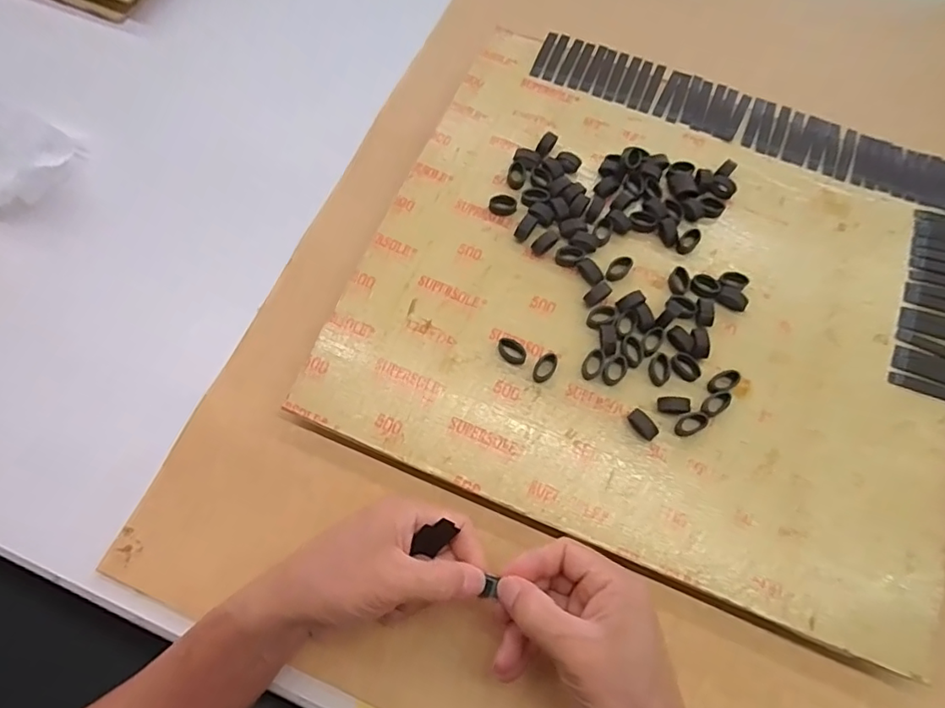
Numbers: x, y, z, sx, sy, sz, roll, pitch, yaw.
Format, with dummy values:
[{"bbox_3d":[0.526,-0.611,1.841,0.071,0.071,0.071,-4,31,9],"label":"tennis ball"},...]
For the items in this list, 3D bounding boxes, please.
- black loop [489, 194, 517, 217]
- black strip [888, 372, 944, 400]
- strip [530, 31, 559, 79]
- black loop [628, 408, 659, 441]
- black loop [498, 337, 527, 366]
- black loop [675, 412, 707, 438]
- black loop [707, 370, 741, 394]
[{"bbox_3d":[0.024,-0.119,0.442,0.021,0.010,0.013,2,69,-1],"label":"black loop"},{"bbox_3d":[0.330,0.027,0.393,0.061,0.006,0.010,22,70,6],"label":"black strip"},{"bbox_3d":[0.067,-0.279,0.510,0.010,0.004,0.060,20,70,6],"label":"strip"},{"bbox_3d":[0.116,0.049,0.377,0.012,0.013,0.023,-39,75,-15],"label":"black loop"},{"bbox_3d":[0.029,-0.002,0.397,0.022,0.008,0.016,36,72,12],"label":"black loop"},{"bbox_3d":[0.151,0.049,0.382,0.022,0.007,0.014,-25,72,-11],"label":"black loop"},{"bbox_3d":[0.180,0.020,0.392,0.026,0.007,0.014,-31,73,-12],"label":"black loop"}]

